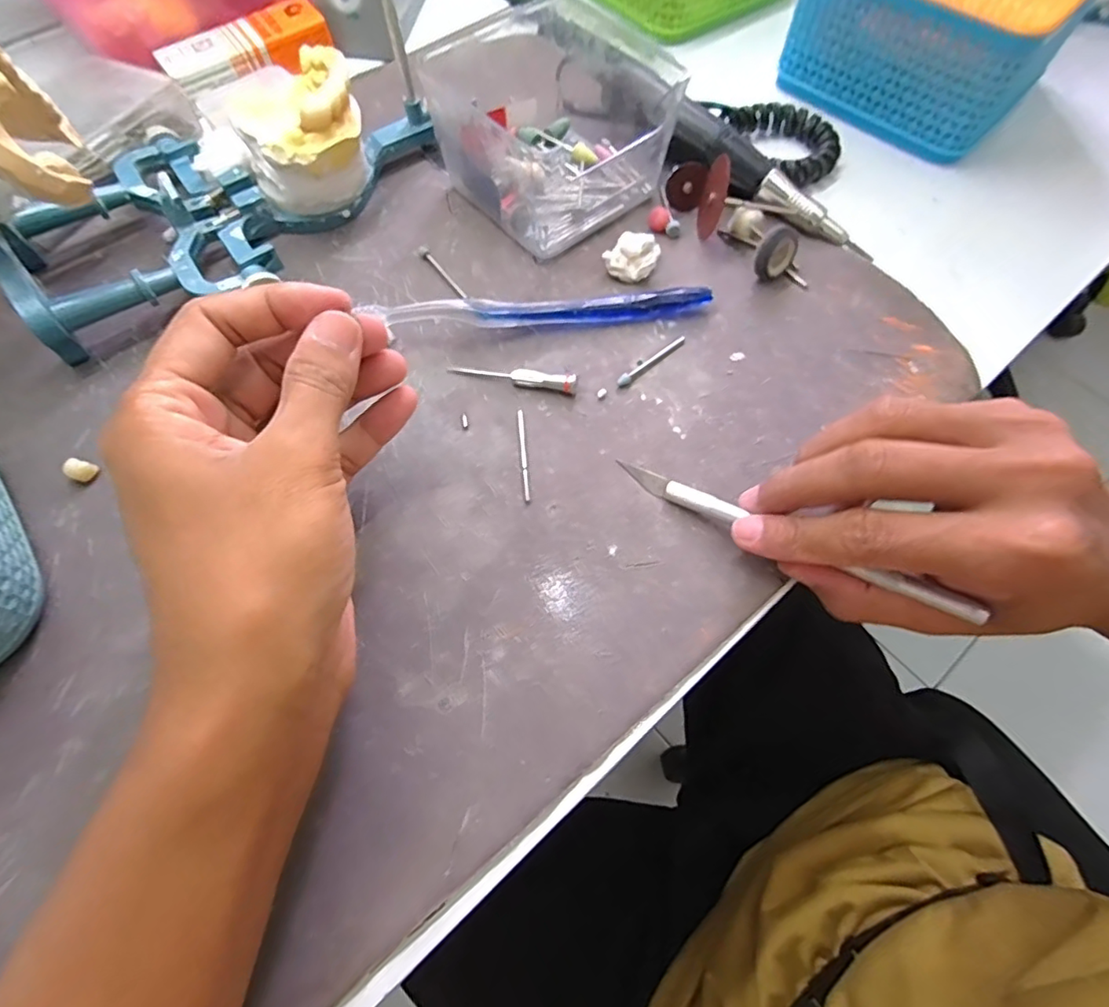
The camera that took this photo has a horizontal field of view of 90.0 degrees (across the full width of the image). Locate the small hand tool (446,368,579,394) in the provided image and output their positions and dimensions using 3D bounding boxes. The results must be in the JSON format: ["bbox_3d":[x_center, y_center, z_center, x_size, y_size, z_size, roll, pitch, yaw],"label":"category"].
[{"bbox_3d":[-0.019,-0.058,0.253,0.058,0.010,0.007,12,66,5],"label":"small hand tool"}]

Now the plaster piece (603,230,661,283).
[{"bbox_3d":[0.038,-0.124,0.278,0.025,0.014,0.022,15,66,6],"label":"plaster piece"}]

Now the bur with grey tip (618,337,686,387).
[{"bbox_3d":[0.046,-0.068,0.259,0.043,0.004,0.005,-39,74,-16],"label":"bur with grey tip"}]

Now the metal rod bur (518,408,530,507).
[{"bbox_3d":[-0.013,-0.021,0.237,0.004,0.004,0.044,-4,68,-4],"label":"metal rod bur"}]

